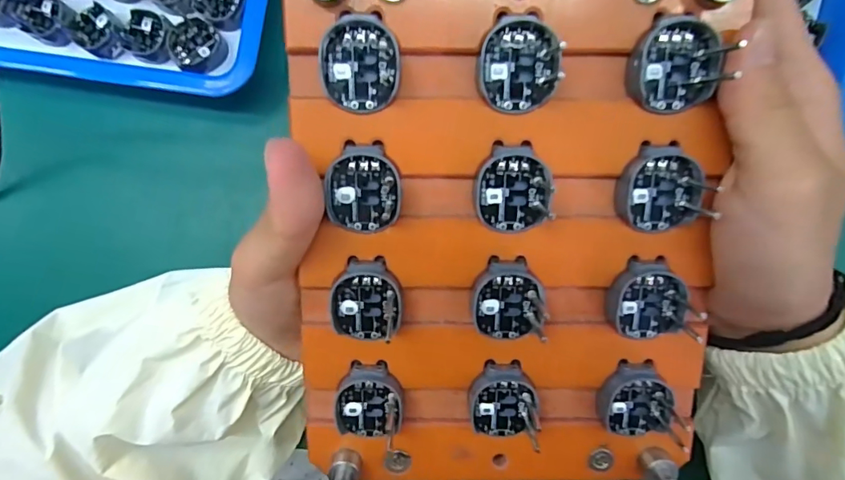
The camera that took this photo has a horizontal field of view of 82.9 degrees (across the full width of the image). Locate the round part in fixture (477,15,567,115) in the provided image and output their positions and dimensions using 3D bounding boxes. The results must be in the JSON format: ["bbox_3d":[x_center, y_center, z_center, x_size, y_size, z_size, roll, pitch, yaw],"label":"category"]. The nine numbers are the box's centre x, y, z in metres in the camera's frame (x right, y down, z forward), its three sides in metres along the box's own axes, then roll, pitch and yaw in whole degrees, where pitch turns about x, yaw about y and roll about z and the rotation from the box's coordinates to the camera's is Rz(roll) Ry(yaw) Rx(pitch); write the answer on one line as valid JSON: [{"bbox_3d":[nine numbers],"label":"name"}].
[{"bbox_3d":[0.031,-0.057,0.158,0.028,0.012,0.028,13,105,-1],"label":"round part in fixture"}]

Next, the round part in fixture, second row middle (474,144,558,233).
[{"bbox_3d":[0.031,-0.018,0.168,0.028,0.012,0.028,0,104,-1],"label":"round part in fixture, second row middle"}]

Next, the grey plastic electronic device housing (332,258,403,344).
[{"bbox_3d":[-0.020,0.022,0.175,0.024,0.011,0.029,0,103,-3],"label":"grey plastic electronic device housing"}]

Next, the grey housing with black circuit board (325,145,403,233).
[{"bbox_3d":[-0.020,-0.017,0.164,0.024,0.008,0.029,-5,103,-1],"label":"grey housing with black circuit board"}]

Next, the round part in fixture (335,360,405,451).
[{"bbox_3d":[-0.020,0.061,0.183,0.025,0.008,0.031,1,103,-6],"label":"round part in fixture"}]

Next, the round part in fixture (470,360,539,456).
[{"bbox_3d":[0.031,0.062,0.183,0.026,0.009,0.033,-2,102,-1],"label":"round part in fixture"}]

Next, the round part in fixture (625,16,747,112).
[{"bbox_3d":[0.081,-0.057,0.159,0.028,0.013,0.029,31,103,-4],"label":"round part in fixture"}]

